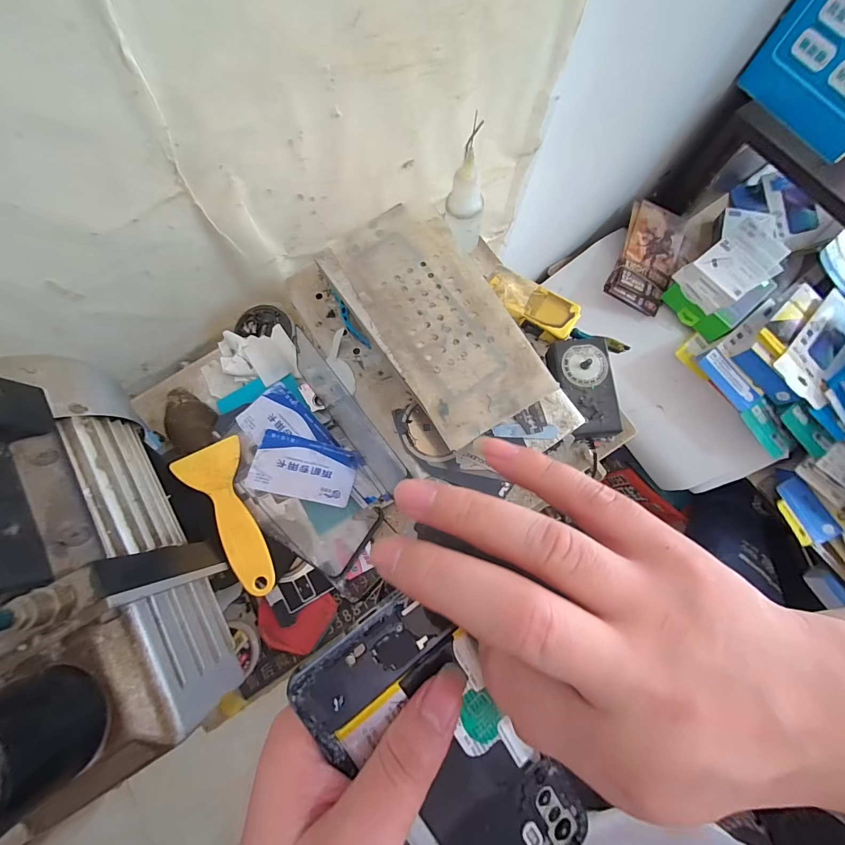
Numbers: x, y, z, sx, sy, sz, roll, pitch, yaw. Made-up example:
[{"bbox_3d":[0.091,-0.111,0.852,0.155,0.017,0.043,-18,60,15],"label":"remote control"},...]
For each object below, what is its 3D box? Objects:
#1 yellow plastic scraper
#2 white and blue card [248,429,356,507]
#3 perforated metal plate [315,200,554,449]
[{"bbox_3d":[-0.159,0.080,0.318,0.051,0.013,0.132,-30,78,-7],"label":"yellow plastic scraper"},{"bbox_3d":[-0.101,0.040,0.324,0.084,0.005,0.051,13,65,-6],"label":"white and blue card"},{"bbox_3d":[0.009,-0.071,0.246,0.087,0.005,0.164,-34,78,-8],"label":"perforated metal plate"}]

